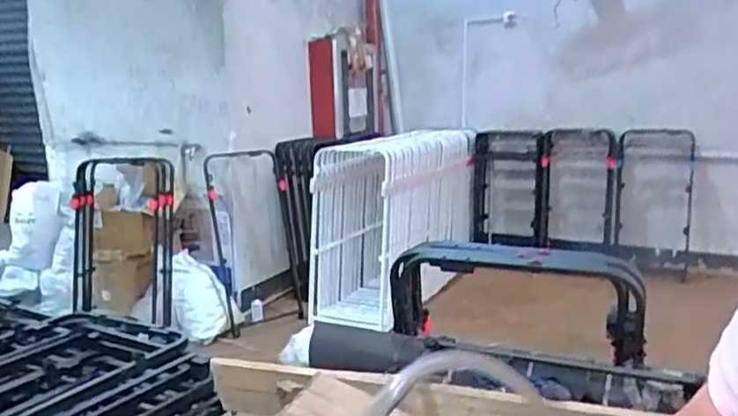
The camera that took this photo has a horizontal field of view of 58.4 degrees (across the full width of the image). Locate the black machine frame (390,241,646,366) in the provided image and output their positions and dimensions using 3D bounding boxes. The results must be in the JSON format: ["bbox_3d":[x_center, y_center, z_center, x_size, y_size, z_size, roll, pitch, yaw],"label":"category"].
[{"bbox_3d":[0.291,0.180,1.341,0.501,0.213,0.121,4,11,24],"label":"black machine frame"}]

